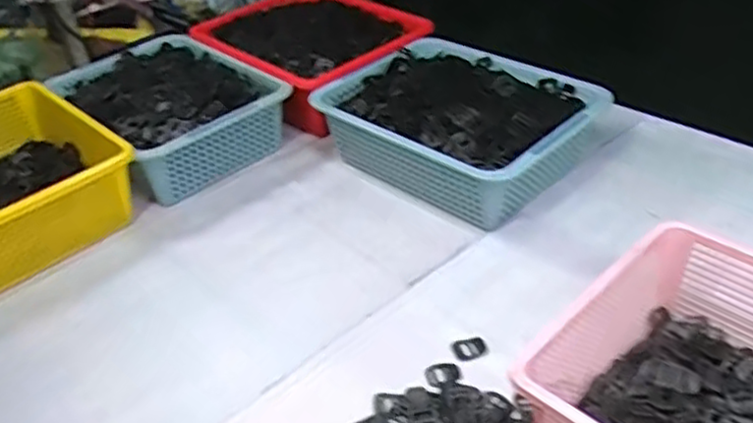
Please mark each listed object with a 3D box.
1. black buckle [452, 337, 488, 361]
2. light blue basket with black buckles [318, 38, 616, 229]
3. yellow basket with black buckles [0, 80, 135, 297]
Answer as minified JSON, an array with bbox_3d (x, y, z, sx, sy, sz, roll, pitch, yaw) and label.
[{"bbox_3d":[0.111,0.161,0.840,0.042,0.006,0.026,-17,38,-14],"label":"black buckle"},{"bbox_3d":[0.139,-0.150,1.168,0.307,0.127,0.414,-32,42,-31],"label":"light blue basket with black buckles"},{"bbox_3d":[-0.607,-0.065,1.136,0.330,0.117,0.423,-33,44,-32],"label":"yellow basket with black buckles"}]

